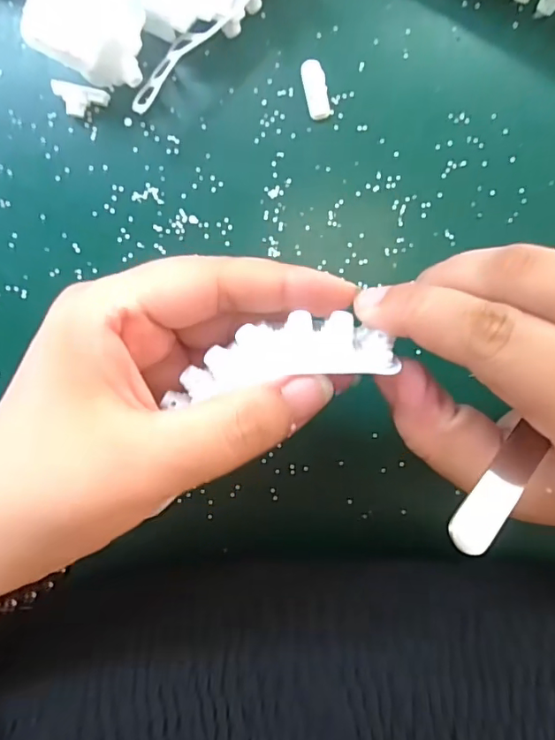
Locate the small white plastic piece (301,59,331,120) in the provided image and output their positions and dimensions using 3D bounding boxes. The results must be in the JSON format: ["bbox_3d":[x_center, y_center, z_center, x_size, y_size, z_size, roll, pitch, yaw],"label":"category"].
[{"bbox_3d":[0.016,-0.120,0.217,0.010,0.004,0.024,-13,95,2],"label":"small white plastic piece"}]

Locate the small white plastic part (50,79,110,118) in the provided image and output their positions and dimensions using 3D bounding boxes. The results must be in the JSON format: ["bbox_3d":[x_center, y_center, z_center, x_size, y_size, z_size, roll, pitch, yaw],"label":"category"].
[{"bbox_3d":[-0.084,-0.114,0.216,0.022,0.008,0.012,12,95,-1],"label":"small white plastic part"}]

